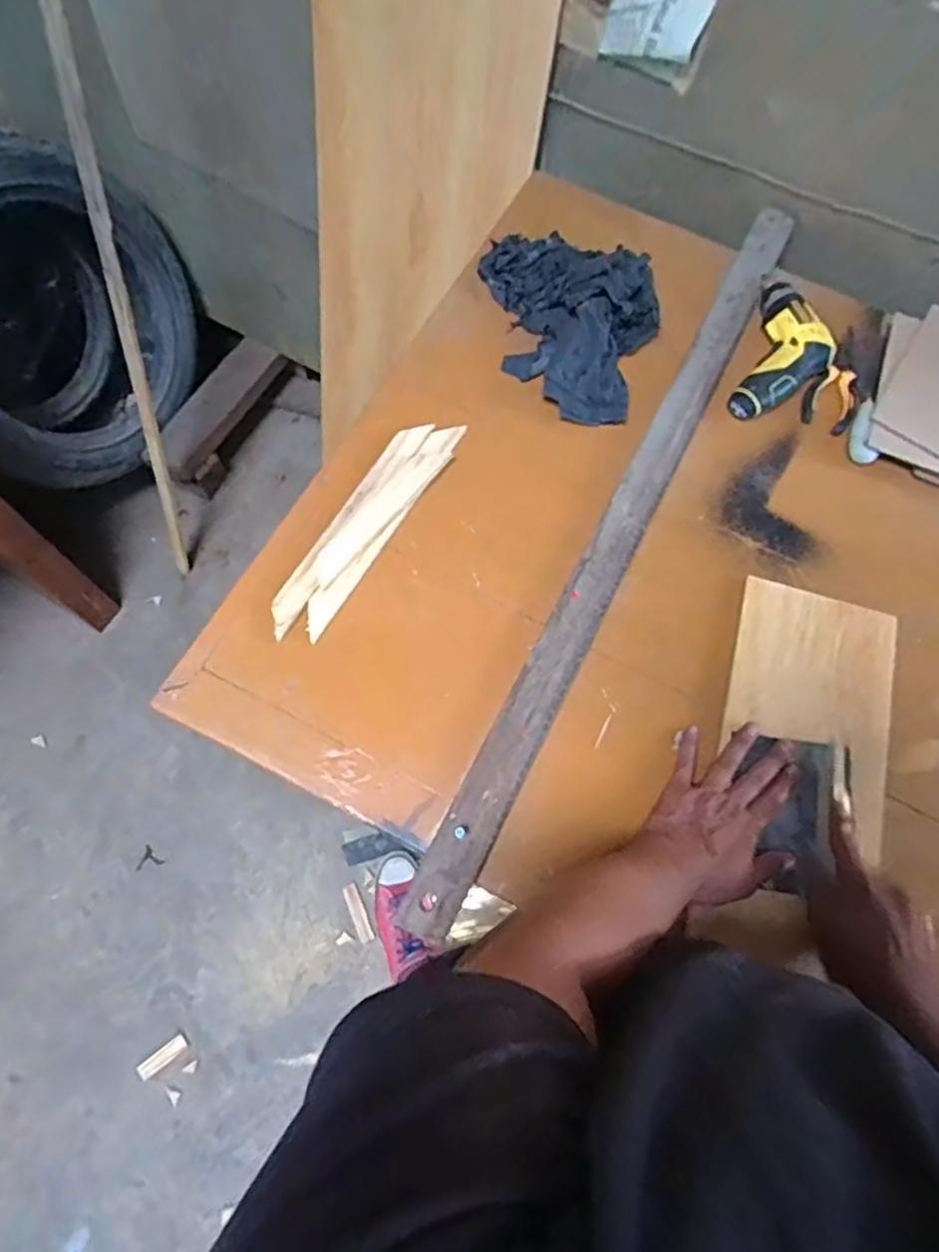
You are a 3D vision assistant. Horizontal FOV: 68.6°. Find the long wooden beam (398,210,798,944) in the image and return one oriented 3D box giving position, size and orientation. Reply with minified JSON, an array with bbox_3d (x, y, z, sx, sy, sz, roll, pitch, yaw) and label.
[{"bbox_3d":[0.179,-0.139,0.742,0.052,0.030,0.960,27,70,9],"label":"long wooden beam"}]

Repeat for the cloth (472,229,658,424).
[{"bbox_3d":[0.108,-0.358,0.798,0.218,0.061,0.229,13,68,3],"label":"cloth"}]

